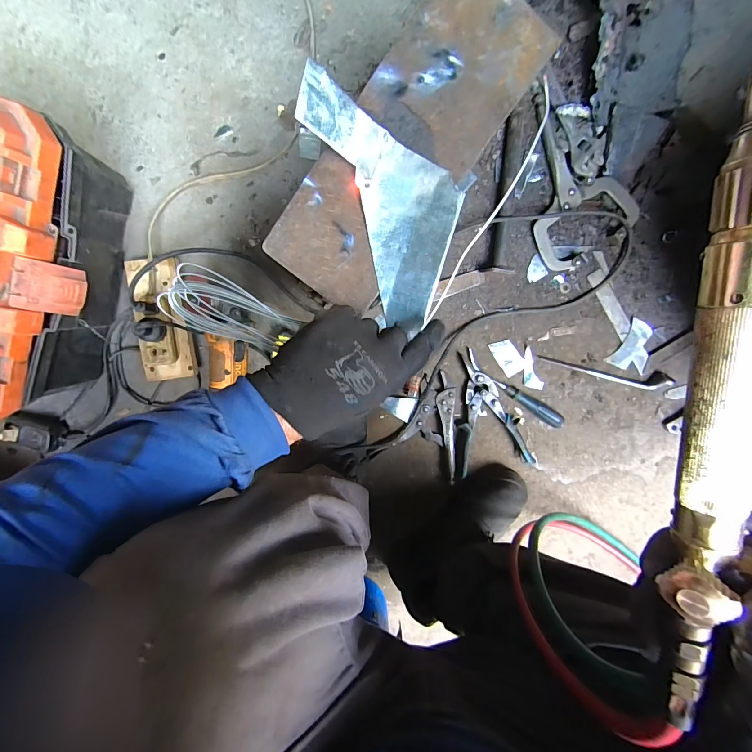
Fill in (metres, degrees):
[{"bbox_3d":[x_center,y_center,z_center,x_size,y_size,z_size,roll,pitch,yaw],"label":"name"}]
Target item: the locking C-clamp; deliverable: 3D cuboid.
[{"bbox_3d":[0.341,-0.310,0.559,0.156,0.035,0.251,-4,100,0],"label":"locking C-clamp"}]

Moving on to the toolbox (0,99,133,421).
[{"bbox_3d":[-0.497,-0.147,0.488,0.214,0.215,0.372,14,100,-3],"label":"toolbox"}]

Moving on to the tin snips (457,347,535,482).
[{"bbox_3d":[0.200,0.064,0.626,0.130,0.022,0.224,-14,100,2],"label":"tin snips"}]

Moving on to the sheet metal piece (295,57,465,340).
[{"bbox_3d":[0.024,-0.166,0.330,0.108,0.030,0.225,-25,106,2],"label":"sheet metal piece"}]

